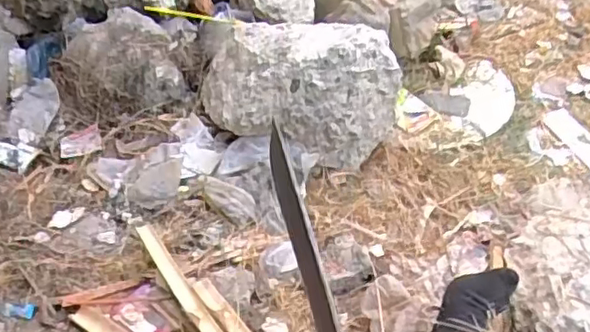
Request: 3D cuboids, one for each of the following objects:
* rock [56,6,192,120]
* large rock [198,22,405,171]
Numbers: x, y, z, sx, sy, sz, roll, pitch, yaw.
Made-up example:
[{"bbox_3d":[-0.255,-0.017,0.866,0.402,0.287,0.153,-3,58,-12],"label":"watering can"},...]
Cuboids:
[{"bbox_3d":[-0.347,-0.193,1.204,0.233,0.118,0.210,-16,43,-15],"label":"rock"},{"bbox_3d":[0.001,-0.150,1.132,0.371,0.214,0.205,7,41,5],"label":"large rock"}]

